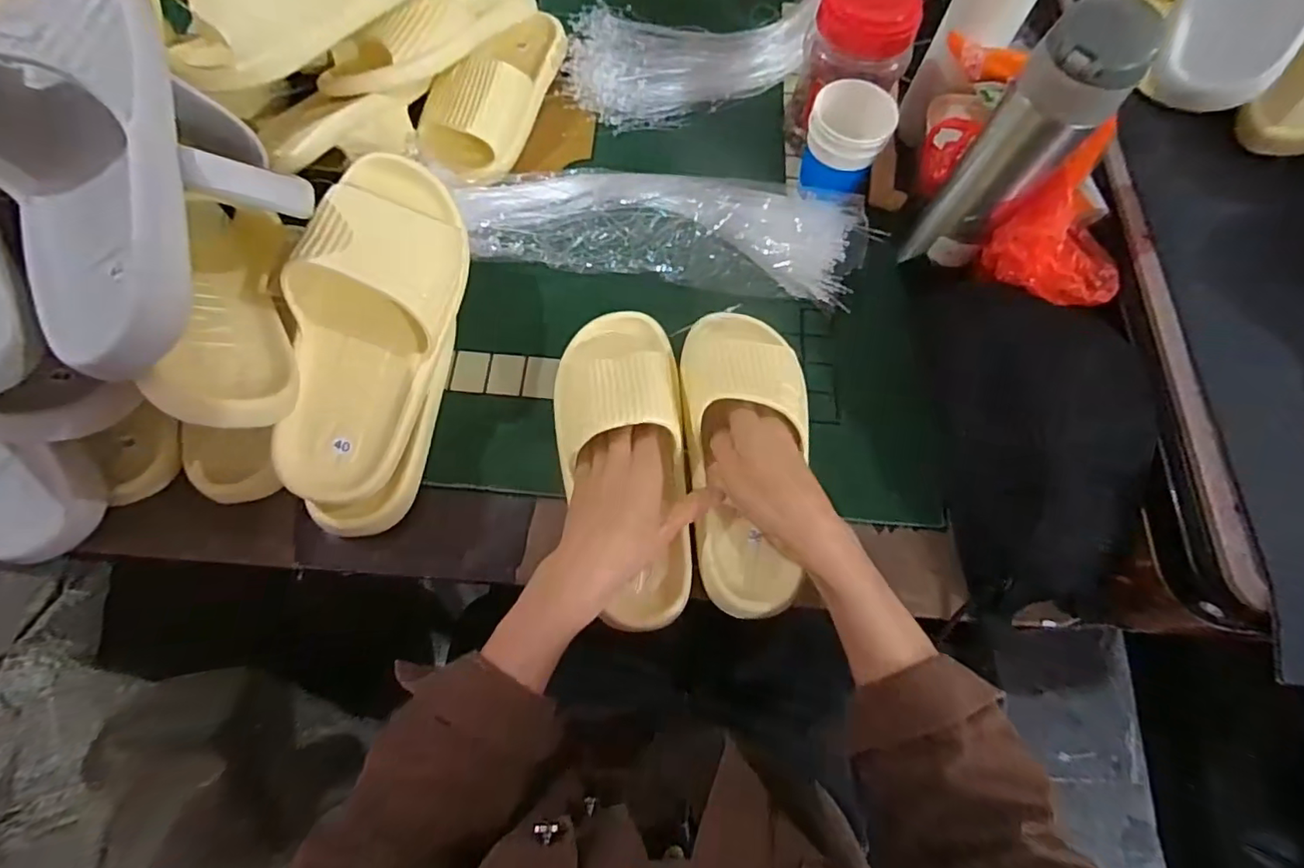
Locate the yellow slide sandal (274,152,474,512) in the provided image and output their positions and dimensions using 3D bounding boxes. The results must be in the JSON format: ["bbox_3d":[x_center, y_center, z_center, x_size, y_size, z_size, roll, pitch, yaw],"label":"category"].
[{"bbox_3d":[-0.203,-0.078,0.416,0.110,0.080,0.254,14,88,-23],"label":"yellow slide sandal"}]

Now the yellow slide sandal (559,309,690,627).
[{"bbox_3d":[-0.020,0.015,0.435,0.099,0.057,0.253,-8,76,-5],"label":"yellow slide sandal"}]

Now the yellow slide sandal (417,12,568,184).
[{"bbox_3d":[-0.158,-0.351,0.563,0.089,0.055,0.223,16,69,4],"label":"yellow slide sandal"}]

